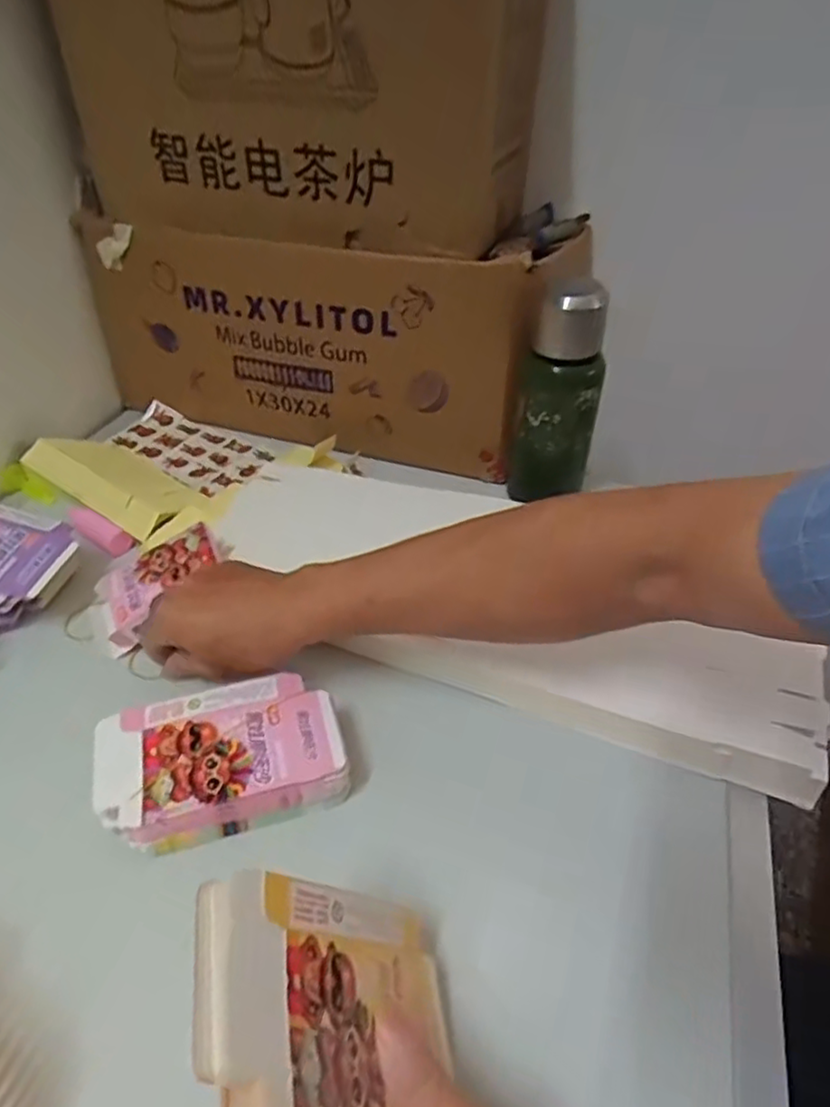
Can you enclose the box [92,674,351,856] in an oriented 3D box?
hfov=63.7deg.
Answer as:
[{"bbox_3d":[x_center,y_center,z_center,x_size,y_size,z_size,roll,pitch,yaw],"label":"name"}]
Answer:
[{"bbox_3d":[-0.122,0.134,0.426,0.149,0.045,0.086,-11,42,-13],"label":"box"}]

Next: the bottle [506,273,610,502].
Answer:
[{"bbox_3d":[0.134,-0.146,0.636,0.080,0.209,0.058,9,41,10],"label":"bottle"}]

